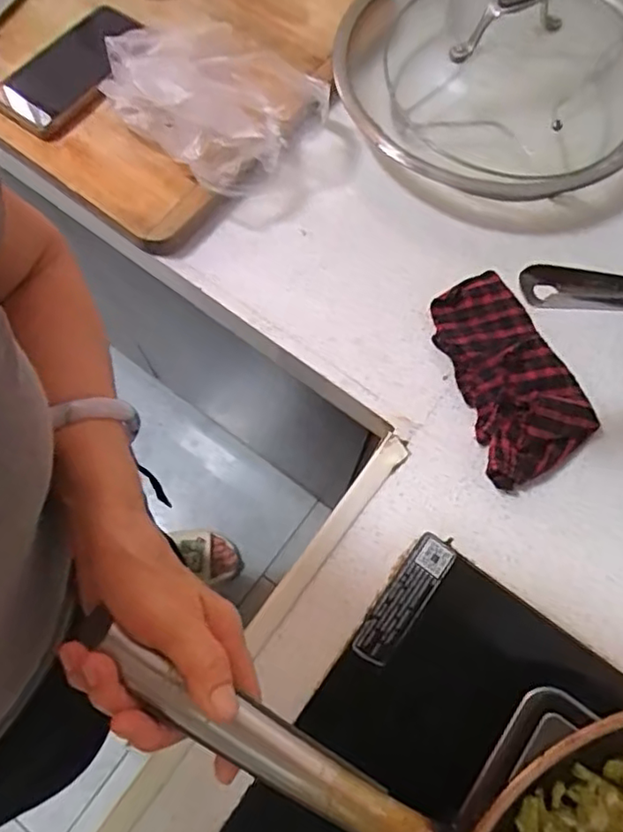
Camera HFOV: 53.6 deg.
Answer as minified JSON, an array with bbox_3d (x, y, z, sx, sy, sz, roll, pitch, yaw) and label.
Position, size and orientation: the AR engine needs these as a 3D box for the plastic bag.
[{"bbox_3d":[-0.085,-0.302,0.561,0.184,0.052,0.151,40,76,13],"label":"plastic bag"}]

